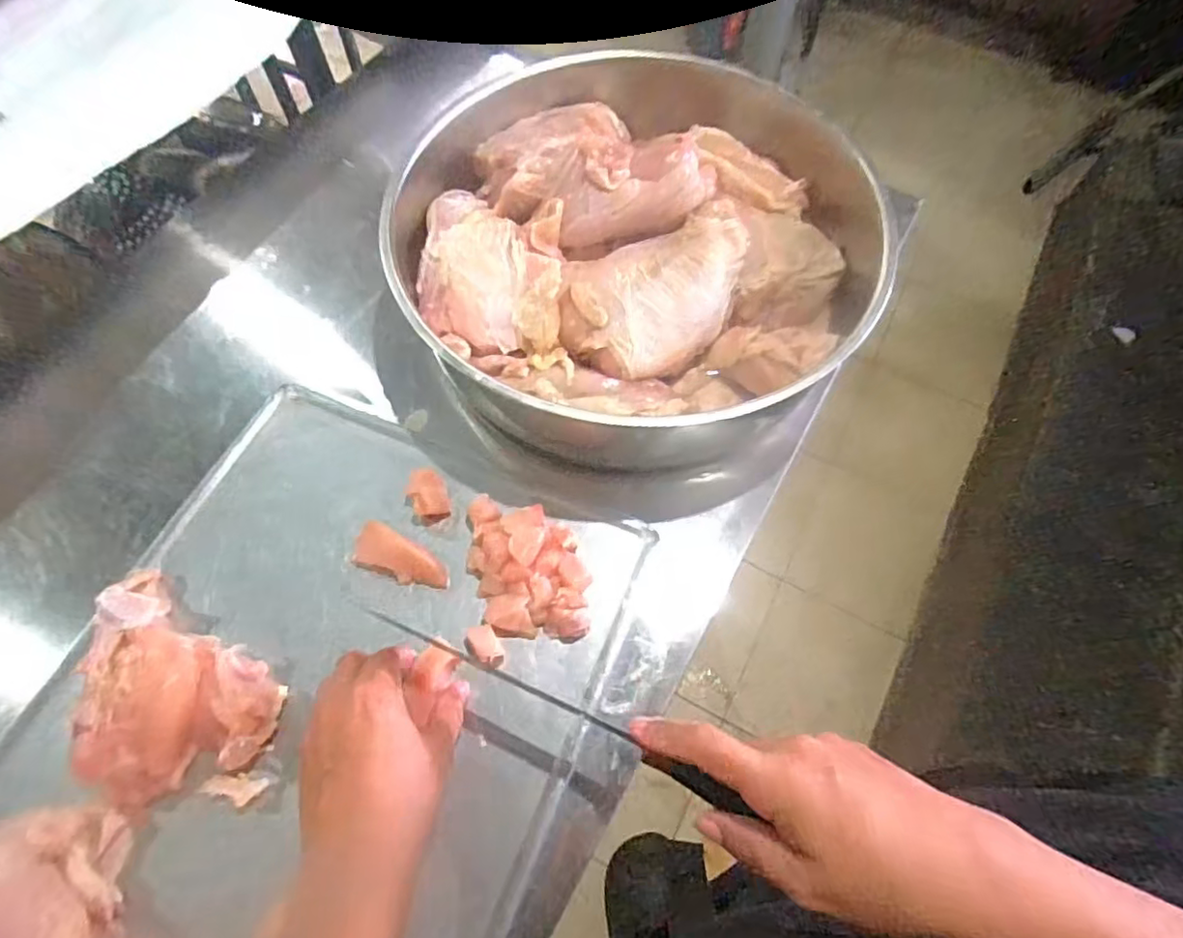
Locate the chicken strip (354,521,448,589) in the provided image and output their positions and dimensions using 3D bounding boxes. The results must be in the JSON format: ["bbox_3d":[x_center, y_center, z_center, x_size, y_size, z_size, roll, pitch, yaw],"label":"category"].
[{"bbox_3d":[-0.135,0.063,0.436,0.074,0.021,0.029,29,68,13],"label":"chicken strip"}]

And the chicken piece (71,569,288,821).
[{"bbox_3d":[-0.265,0.143,0.382,0.156,0.031,0.101,30,68,13],"label":"chicken piece"}]

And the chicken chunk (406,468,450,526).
[{"bbox_3d":[-0.120,0.020,0.461,0.030,0.018,0.036,-29,68,-13],"label":"chicken chunk"}]

